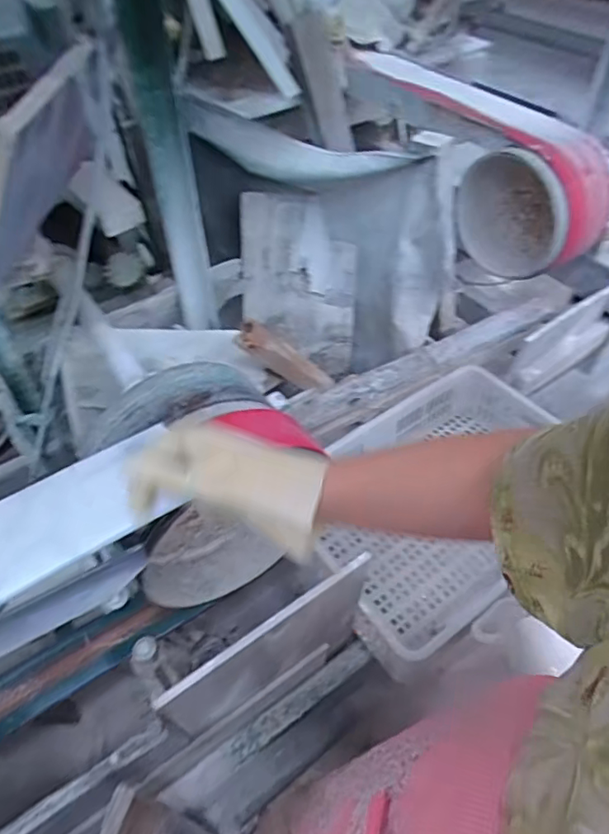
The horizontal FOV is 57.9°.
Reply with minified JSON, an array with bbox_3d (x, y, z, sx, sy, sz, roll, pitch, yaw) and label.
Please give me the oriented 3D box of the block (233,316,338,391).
[{"bbox_3d":[-0.025,-0.106,1.125,0.045,0.400,0.062,34,95,27],"label":"block"}]

